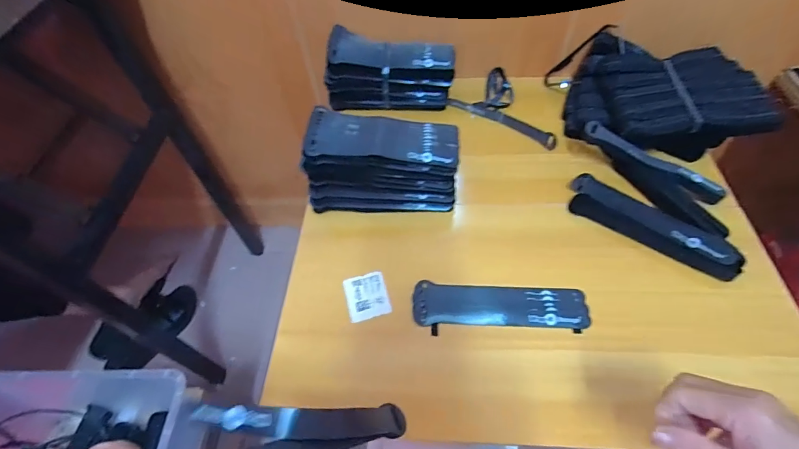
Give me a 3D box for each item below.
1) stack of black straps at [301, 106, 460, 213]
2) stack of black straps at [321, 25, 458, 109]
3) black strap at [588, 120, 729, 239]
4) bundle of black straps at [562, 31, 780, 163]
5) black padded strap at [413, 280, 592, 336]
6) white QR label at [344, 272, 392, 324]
[{"bbox_3d":[-0.023,-0.086,0.545,0.204,0.115,0.107,-2,55,2],"label":"stack of black straps"},{"bbox_3d":[-0.014,-0.250,0.650,0.203,0.099,0.095,9,57,9],"label":"stack of black straps"},{"bbox_3d":[0.356,-0.073,0.534,0.074,0.054,0.212,-36,61,-20],"label":"black strap"},{"bbox_3d":[0.394,-0.200,0.602,0.254,0.078,0.217,6,56,8],"label":"bundle of black straps"},{"bbox_3d":[0.118,0.098,0.461,0.199,0.010,0.055,2,56,5],"label":"black padded strap"},{"bbox_3d":[-0.040,0.088,0.483,0.050,0.004,0.058,-14,56,-6],"label":"white QR label"}]

